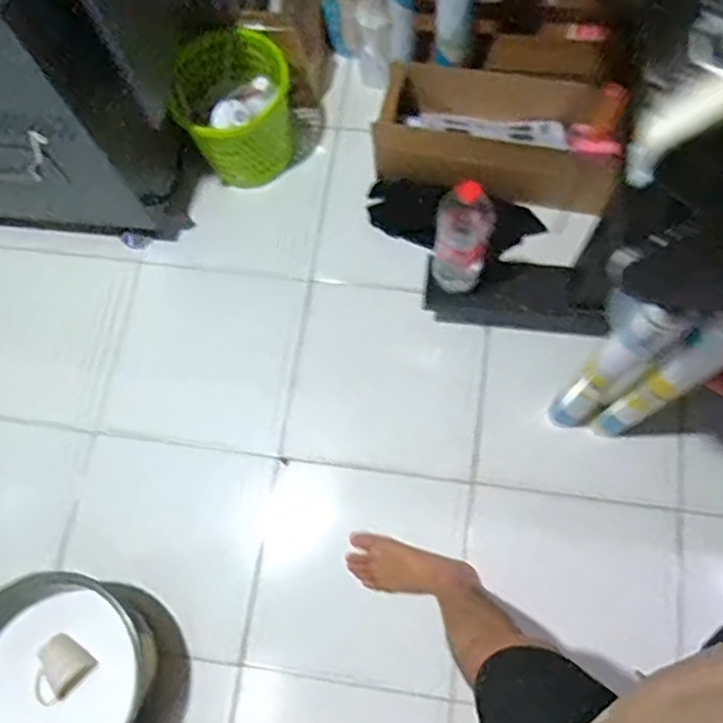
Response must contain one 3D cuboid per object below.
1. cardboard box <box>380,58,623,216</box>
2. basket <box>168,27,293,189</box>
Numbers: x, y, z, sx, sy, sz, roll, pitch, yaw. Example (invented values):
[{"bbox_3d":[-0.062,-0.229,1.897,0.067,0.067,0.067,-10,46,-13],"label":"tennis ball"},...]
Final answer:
[{"bbox_3d":[0.286,-0.481,1.399,0.500,0.165,0.201,13,74,6],"label":"cardboard box"},{"bbox_3d":[-0.274,-0.557,1.449,0.252,0.237,0.285,-32,74,-7],"label":"basket"}]

